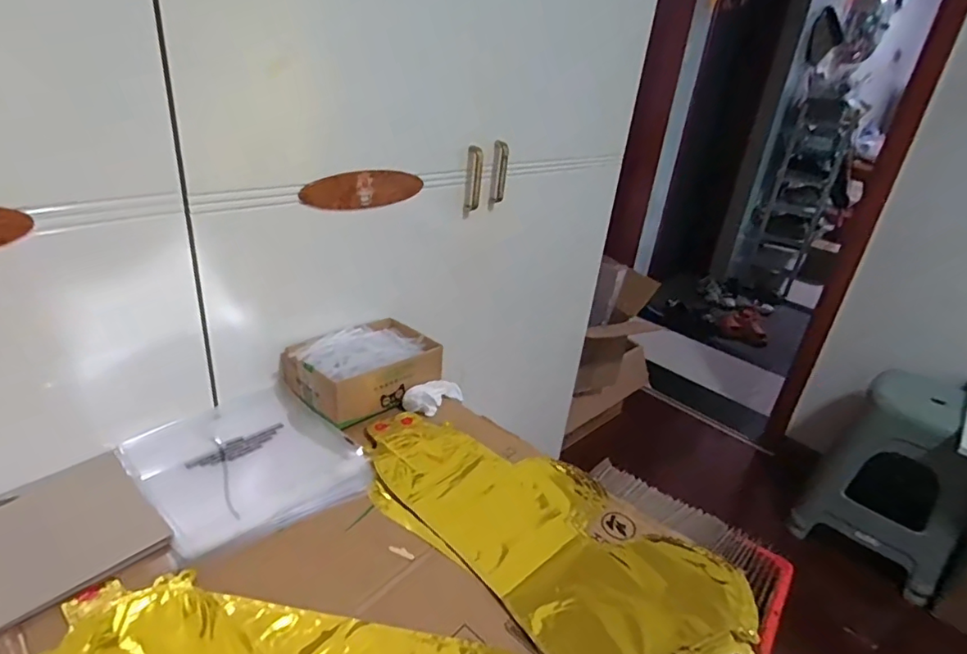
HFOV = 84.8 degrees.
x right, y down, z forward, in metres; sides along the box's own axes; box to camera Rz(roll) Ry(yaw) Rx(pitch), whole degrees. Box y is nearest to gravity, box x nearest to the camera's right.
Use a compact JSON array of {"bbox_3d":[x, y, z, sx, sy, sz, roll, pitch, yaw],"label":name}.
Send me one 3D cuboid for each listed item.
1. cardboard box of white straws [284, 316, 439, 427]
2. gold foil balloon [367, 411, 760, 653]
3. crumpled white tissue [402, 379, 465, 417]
[{"bbox_3d":[-0.162,0.053,0.735,0.134,0.077,0.183,27,33,36],"label":"cardboard box of white straws"},{"bbox_3d":[0.050,0.204,0.568,0.430,0.013,0.205,26,32,34],"label":"gold foil balloon"},{"bbox_3d":[-0.064,0.095,0.748,0.041,0.032,0.101,24,18,31],"label":"crumpled white tissue"}]

